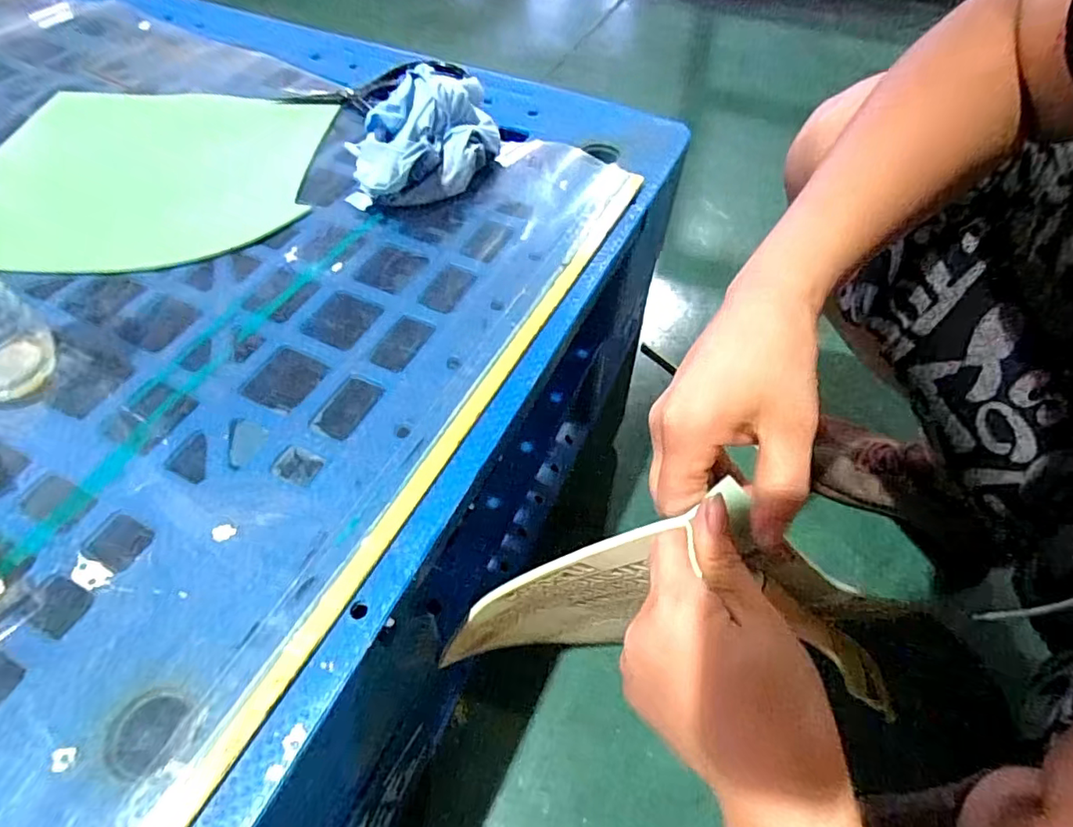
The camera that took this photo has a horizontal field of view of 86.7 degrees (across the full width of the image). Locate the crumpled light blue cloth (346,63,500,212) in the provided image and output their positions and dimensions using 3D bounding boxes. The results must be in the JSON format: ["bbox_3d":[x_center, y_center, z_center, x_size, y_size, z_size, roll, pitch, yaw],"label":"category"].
[{"bbox_3d":[-0.093,-0.221,0.455,0.124,0.074,0.115,-8,56,-6],"label":"crumpled light blue cloth"}]

